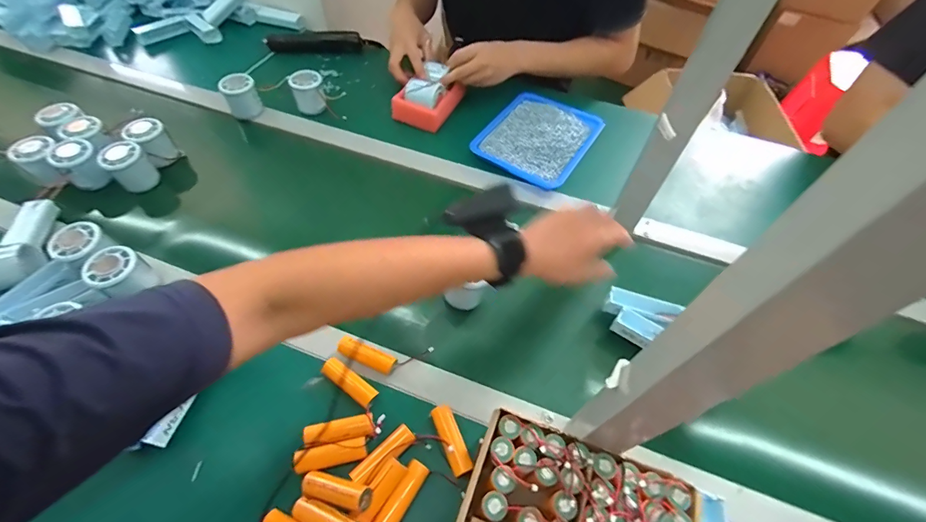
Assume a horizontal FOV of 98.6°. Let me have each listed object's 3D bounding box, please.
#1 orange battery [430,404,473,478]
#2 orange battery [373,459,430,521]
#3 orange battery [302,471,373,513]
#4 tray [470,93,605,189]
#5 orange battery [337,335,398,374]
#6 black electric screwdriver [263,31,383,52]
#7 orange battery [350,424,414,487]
[{"bbox_3d":[-0.013,0.192,0.428,0.021,0.024,0.071,-19,59,-16],"label":"orange battery"},{"bbox_3d":[-0.061,0.234,0.391,0.021,0.017,0.073,30,59,16],"label":"orange battery"},{"bbox_3d":[-0.121,0.219,0.380,0.074,0.015,0.022,2,53,23],"label":"orange battery"},{"bbox_3d":[0.136,-0.223,0.719,0.176,0.021,0.220,29,58,15],"label":"tray"},{"bbox_3d":[-0.112,0.110,0.462,0.067,0.022,0.019,26,56,-5],"label":"orange battery"},{"bbox_3d":[-0.302,-0.486,0.879,0.236,0.035,0.052,-7,56,-9],"label":"black electric screwdriver"},{"bbox_3d":[-0.082,0.200,0.410,0.069,0.018,0.023,-38,65,-26],"label":"orange battery"}]

